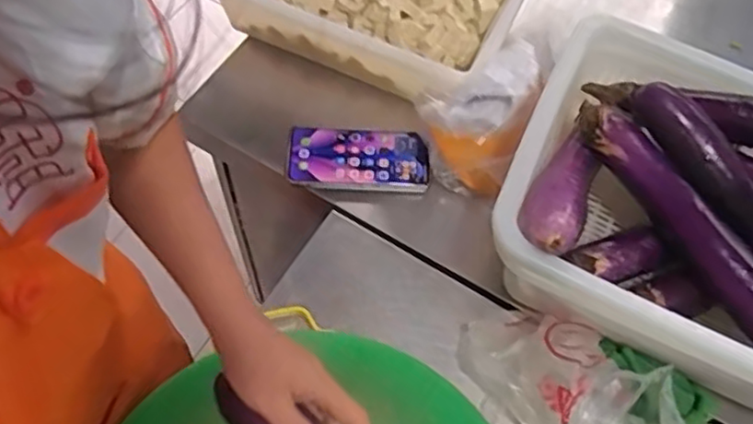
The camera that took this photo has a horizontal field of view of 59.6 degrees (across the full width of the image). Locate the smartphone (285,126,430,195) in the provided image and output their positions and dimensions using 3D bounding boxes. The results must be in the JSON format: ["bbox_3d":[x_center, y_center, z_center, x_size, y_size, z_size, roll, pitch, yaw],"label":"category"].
[{"bbox_3d":[-0.020,-0.059,0.747,0.157,0.011,0.075,5,62,-1],"label":"smartphone"}]

